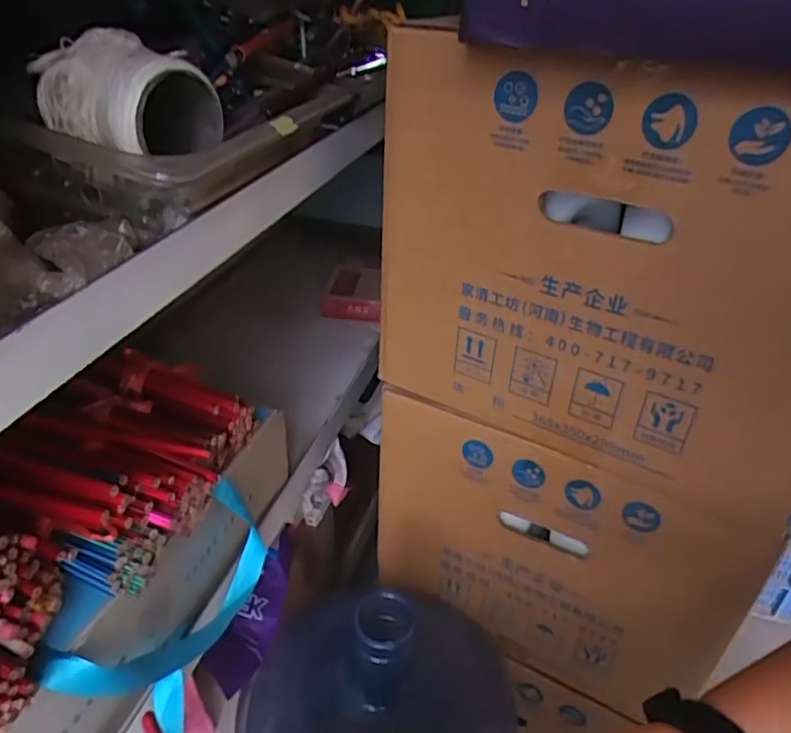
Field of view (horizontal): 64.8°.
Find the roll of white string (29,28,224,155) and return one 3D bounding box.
[{"bbox_3d":[-0.149,-0.154,0.351,0.095,0.053,0.058,19,37,20],"label":"roll of white string"}]

